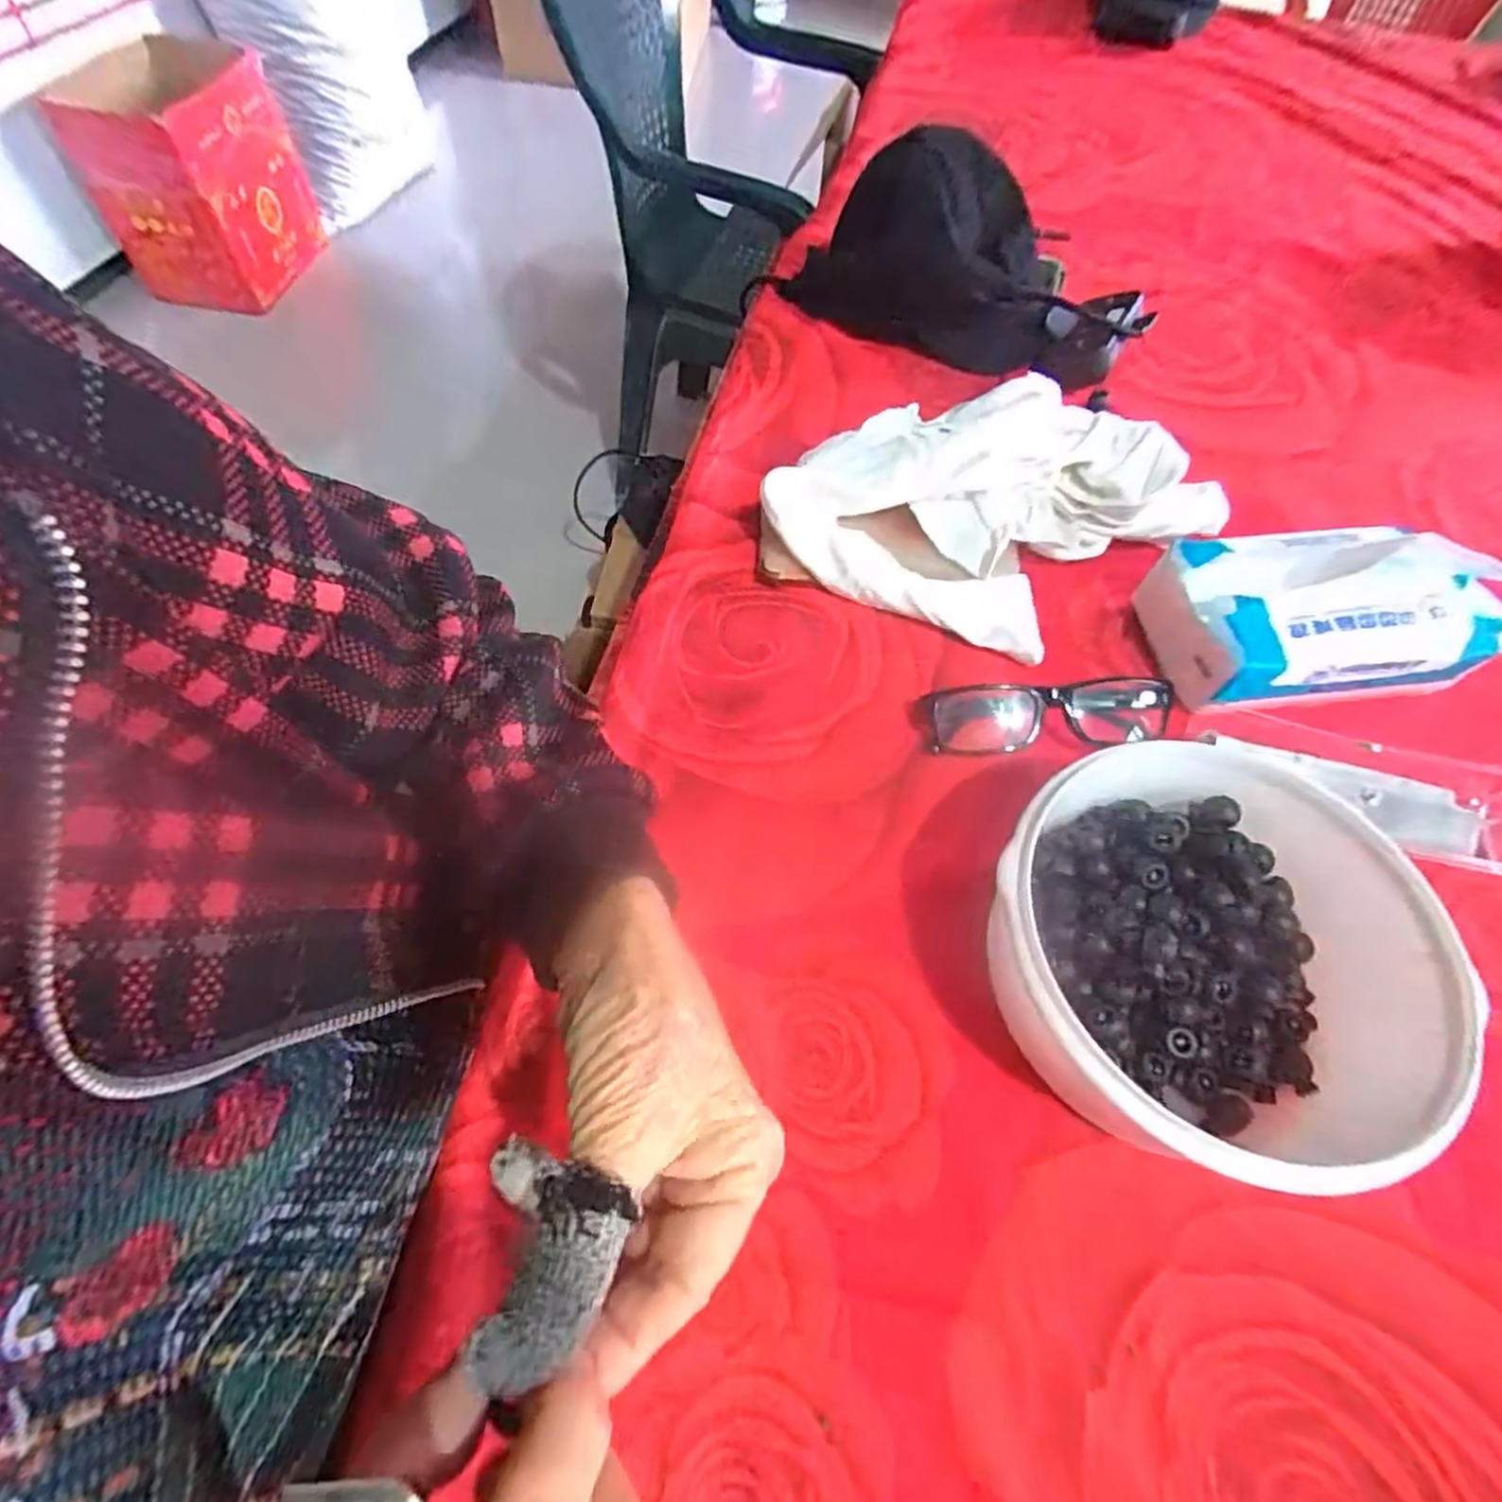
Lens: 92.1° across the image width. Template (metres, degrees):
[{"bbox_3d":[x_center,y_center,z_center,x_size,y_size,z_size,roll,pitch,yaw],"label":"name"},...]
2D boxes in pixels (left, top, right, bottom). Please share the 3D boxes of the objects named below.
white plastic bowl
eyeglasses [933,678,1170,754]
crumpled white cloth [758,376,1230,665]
[{"bbox_3d":[0.185,0.083,0.300,0.170,0.074,0.164,-2,59,-4],"label":"white plastic bowl"},{"bbox_3d":[0.164,-0.023,0.393,0.134,0.029,0.030,-5,59,-6],"label":"eyeglasses"},{"bbox_3d":[0.150,-0.152,0.448,0.235,0.064,0.181,29,62,14],"label":"crumpled white cloth"}]

